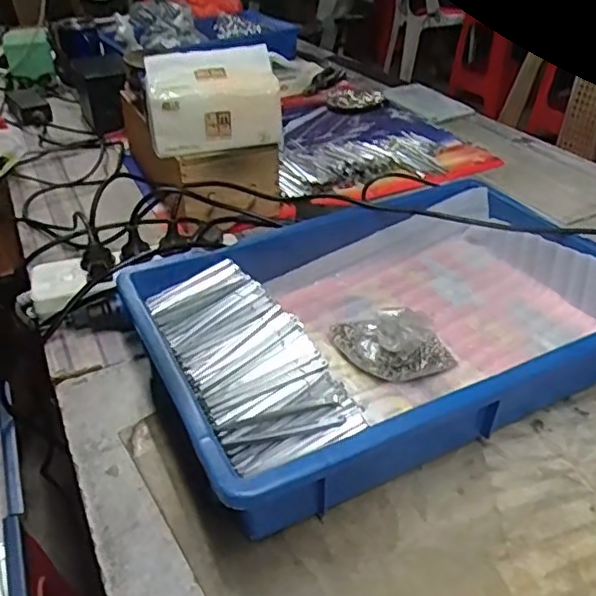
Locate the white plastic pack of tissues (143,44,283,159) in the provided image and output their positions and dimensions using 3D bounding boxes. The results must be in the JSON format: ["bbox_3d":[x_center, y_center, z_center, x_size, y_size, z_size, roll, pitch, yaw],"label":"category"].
[{"bbox_3d":[-0.099,-0.232,0.722,0.152,0.106,0.054,-12,36,-14],"label":"white plastic pack of tissues"}]

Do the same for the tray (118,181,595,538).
[{"bbox_3d":[0.081,0.018,0.561,0.422,0.093,0.284,-17,38,-21],"label":"tray"}]

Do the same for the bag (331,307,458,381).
[{"bbox_3d":[0.081,0.033,0.541,0.114,0.066,0.048,12,37,19],"label":"bag"}]

